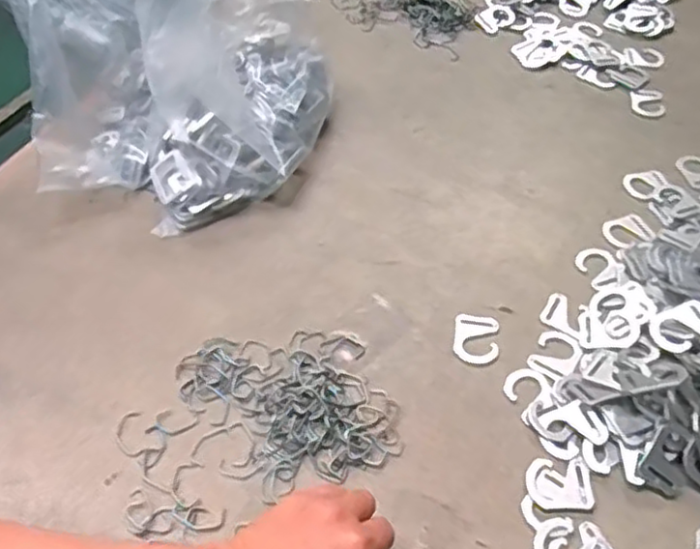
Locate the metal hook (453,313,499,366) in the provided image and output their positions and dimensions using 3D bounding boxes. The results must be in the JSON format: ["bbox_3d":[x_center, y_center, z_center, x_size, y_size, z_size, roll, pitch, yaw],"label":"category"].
[{"bbox_3d":[0.100,0.050,0.532,0.034,0.004,0.046,7,51,4],"label":"metal hook"}]

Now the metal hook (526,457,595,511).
[{"bbox_3d":[0.142,0.141,0.458,0.043,0.004,0.035,2,51,1],"label":"metal hook"}]

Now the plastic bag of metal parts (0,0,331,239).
[{"bbox_3d":[-0.160,-0.202,0.620,0.272,0.169,0.269,-18,53,-15],"label":"plastic bag of metal parts"}]

